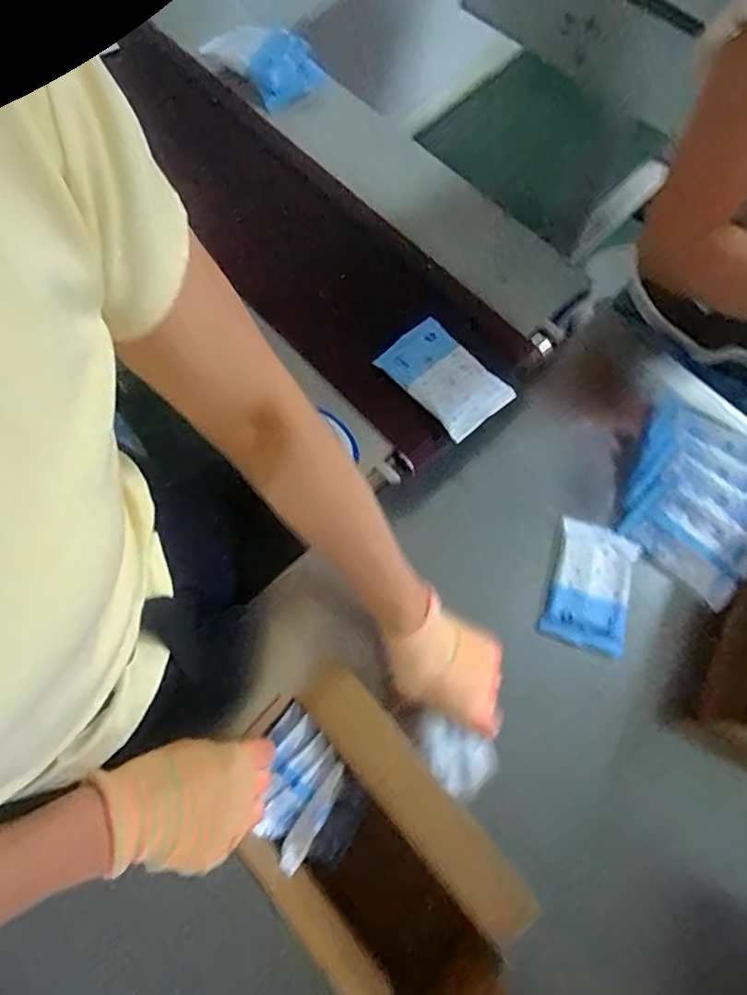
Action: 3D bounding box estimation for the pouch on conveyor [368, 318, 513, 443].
[{"bbox_3d":[0.074,-0.129,0.644,0.080,0.029,0.134,-40,75,-14],"label":"pouch on conveyor"}]

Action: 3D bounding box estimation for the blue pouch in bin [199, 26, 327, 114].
[{"bbox_3d":[-0.144,-0.576,0.782,0.103,0.049,0.131,-35,74,-12],"label":"blue pouch in bin"}]

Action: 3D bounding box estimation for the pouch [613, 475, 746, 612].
[{"bbox_3d":[0.349,0.047,0.662,0.135,0.022,0.082,40,100,17],"label":"pouch"}]

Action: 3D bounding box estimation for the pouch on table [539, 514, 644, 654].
[{"bbox_3d":[0.237,0.095,0.650,0.084,0.013,0.135,18,71,6],"label":"pouch on table"}]

